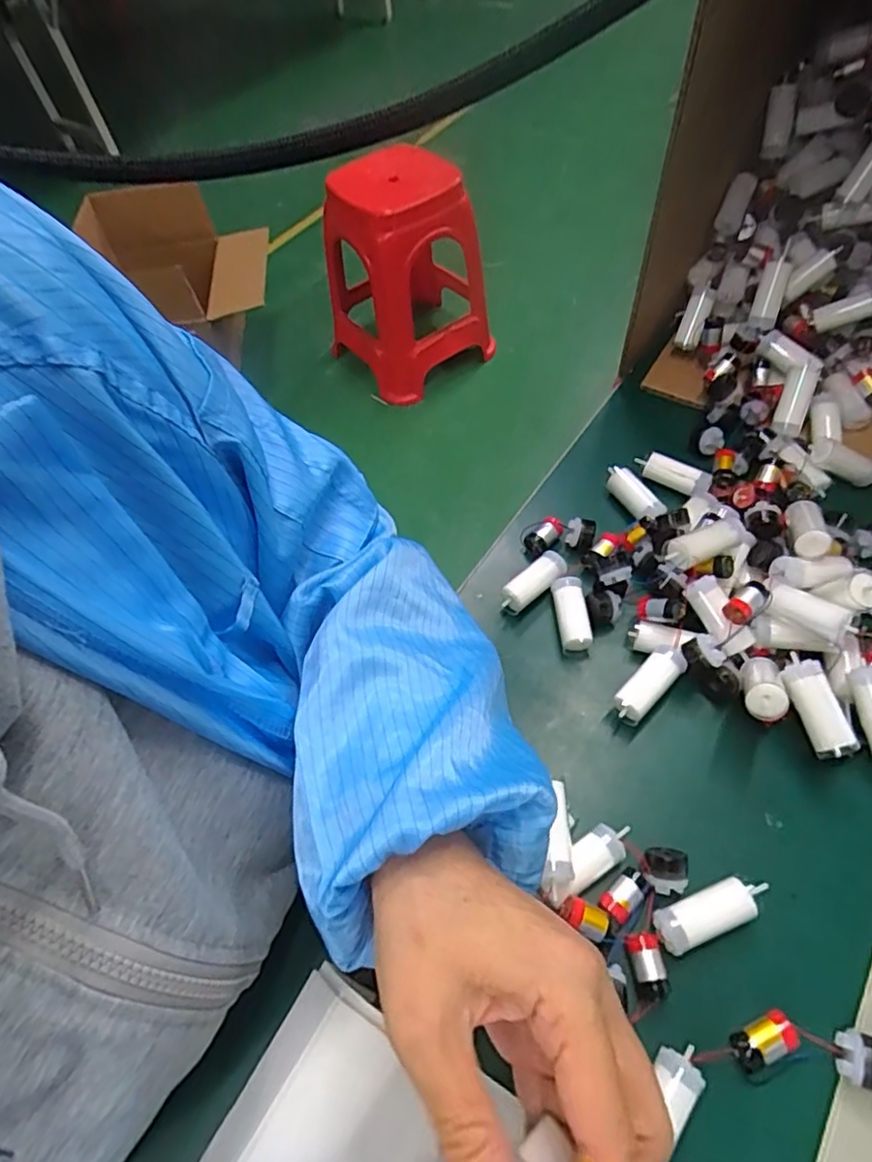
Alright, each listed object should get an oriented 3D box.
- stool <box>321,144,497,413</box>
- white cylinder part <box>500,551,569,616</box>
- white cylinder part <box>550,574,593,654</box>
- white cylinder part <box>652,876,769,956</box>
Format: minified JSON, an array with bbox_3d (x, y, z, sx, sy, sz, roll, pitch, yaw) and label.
[{"bbox_3d":[-0.063,-0.770,1.570,0.366,0.452,0.382,-34,60,-16],"label":"stool"},{"bbox_3d":[0.068,0.002,0.425,0.051,0.018,0.020,-39,61,-19],"label":"white cylinder part"},{"bbox_3d":[0.091,0.023,0.418,0.020,0.018,0.049,-7,56,1],"label":"white cylinder part"},{"bbox_3d":[0.140,0.169,0.316,0.059,0.017,0.021,-19,57,-7],"label":"white cylinder part"}]

